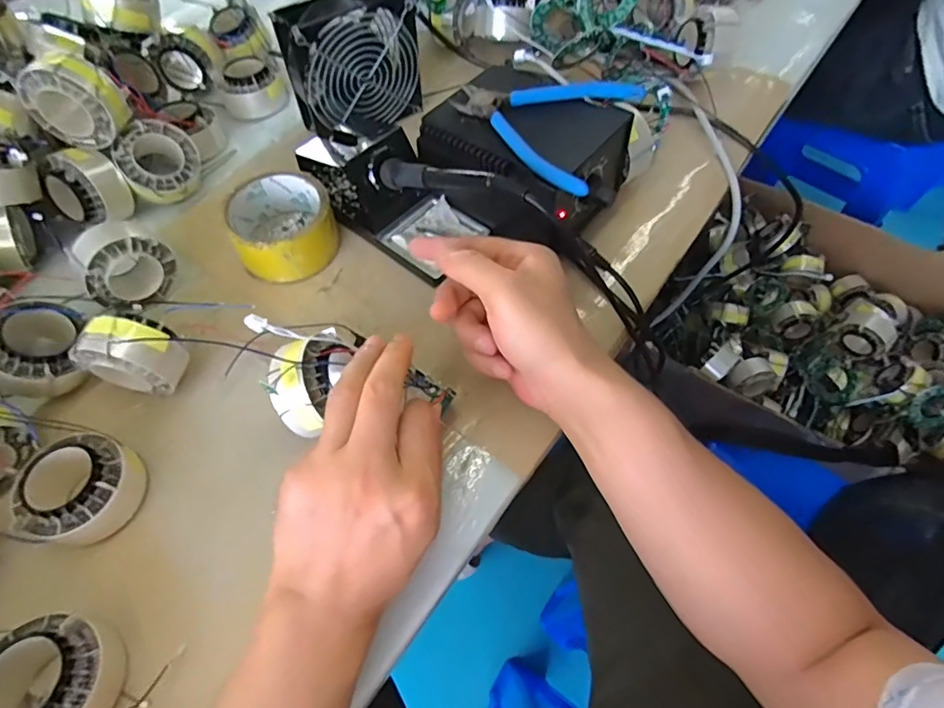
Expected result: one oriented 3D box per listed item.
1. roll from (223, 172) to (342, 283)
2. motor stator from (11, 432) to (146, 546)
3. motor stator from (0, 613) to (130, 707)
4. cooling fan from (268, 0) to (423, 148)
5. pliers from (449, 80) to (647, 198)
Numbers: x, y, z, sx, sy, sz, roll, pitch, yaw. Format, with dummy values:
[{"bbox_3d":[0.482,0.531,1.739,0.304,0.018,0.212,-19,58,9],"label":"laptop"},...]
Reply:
[{"bbox_3d":[-0.157,-0.106,0.441,0.083,0.045,0.087,-1,60,1],"label":"roll"},{"bbox_3d":[-0.254,0.086,0.337,0.057,0.039,0.065,8,61,6],"label":"motor stator"},{"bbox_3d":[-0.229,0.177,0.283,0.056,0.040,0.062,-16,61,-7],"label":"motor stator"},{"bbox_3d":[-0.110,-0.268,0.491,0.121,0.114,0.057,-38,66,-18],"label":"cooling fan"},{"bbox_3d":[0.050,-0.182,0.401,0.130,0.014,0.127,24,64,15],"label":"pliers"}]

